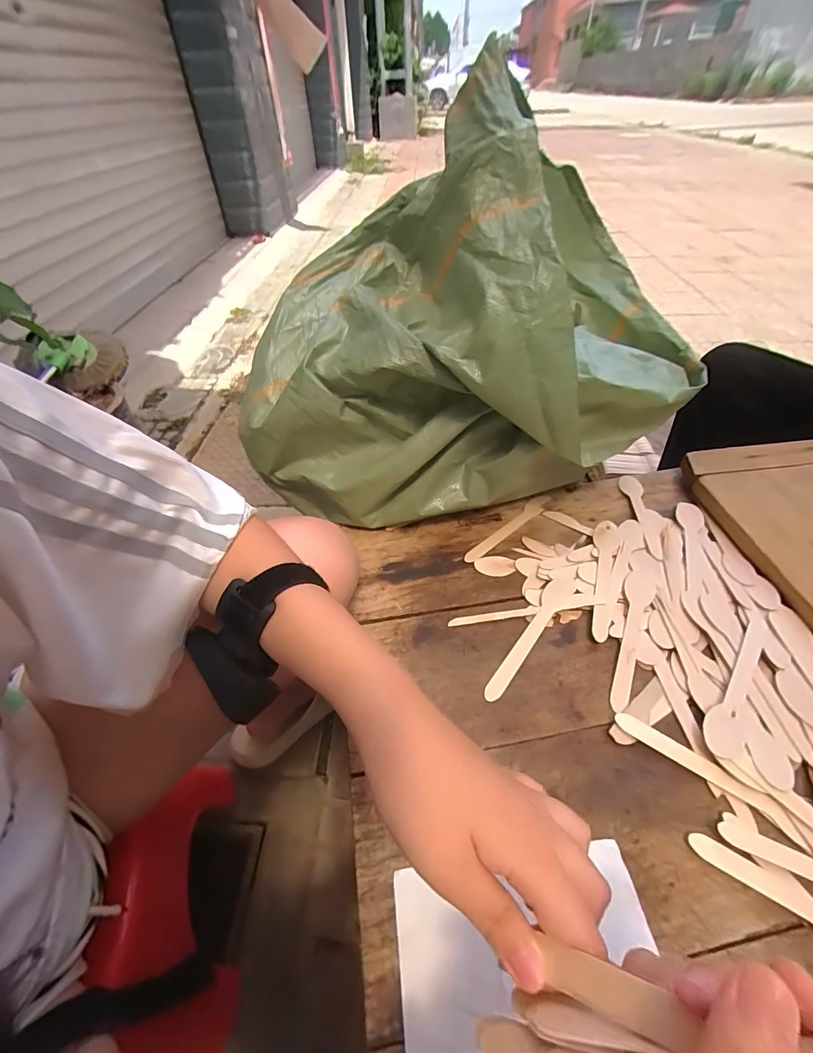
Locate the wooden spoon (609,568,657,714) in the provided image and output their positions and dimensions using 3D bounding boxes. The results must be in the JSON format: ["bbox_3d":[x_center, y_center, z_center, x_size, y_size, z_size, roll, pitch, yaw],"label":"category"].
[{"bbox_3d":[0.215,0.101,0.412,0.027,0.005,0.164,20,53,23],"label":"wooden spoon"}]

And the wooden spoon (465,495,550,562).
[{"bbox_3d":[0.126,0.001,0.522,0.149,0.010,0.019,-38,54,-26],"label":"wooden spoon"}]

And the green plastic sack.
[{"bbox_3d":[0.097,-0.241,0.514,0.444,0.339,0.478,19,52,23],"label":"green plastic sack"}]

